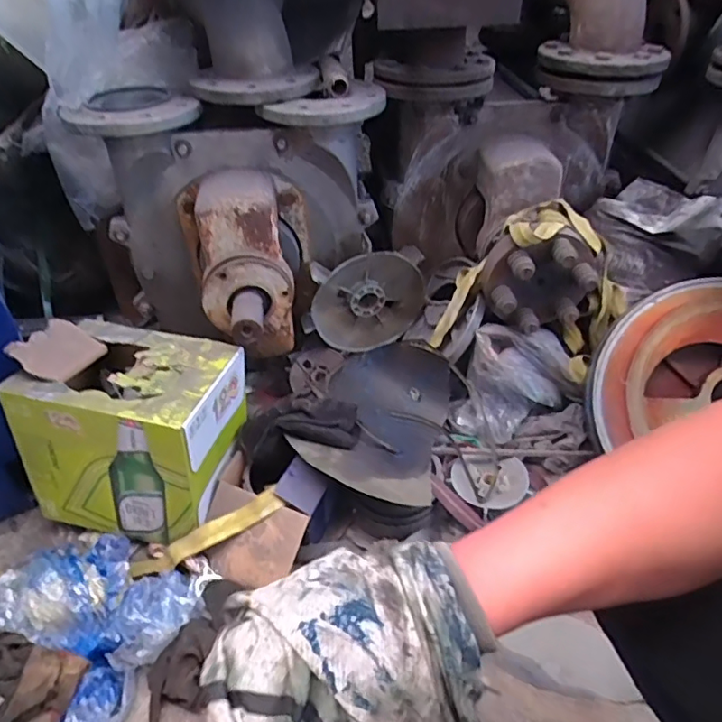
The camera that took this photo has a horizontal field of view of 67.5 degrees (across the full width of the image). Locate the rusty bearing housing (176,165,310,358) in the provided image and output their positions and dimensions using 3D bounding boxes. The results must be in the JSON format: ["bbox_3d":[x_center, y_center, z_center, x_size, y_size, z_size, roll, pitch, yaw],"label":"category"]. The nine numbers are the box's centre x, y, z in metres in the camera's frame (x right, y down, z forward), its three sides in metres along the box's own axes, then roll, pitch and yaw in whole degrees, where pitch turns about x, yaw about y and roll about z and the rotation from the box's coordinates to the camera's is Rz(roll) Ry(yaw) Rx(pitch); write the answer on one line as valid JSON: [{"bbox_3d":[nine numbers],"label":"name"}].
[{"bbox_3d":[-0.202,-0.142,0.937,0.210,0.287,0.258,-5,41,-7],"label":"rusty bearing housing"}]

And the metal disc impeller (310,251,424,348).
[{"bbox_3d":[0.018,-0.118,1.087,0.230,0.206,0.033,-11,42,-13],"label":"metal disc impeller"}]

